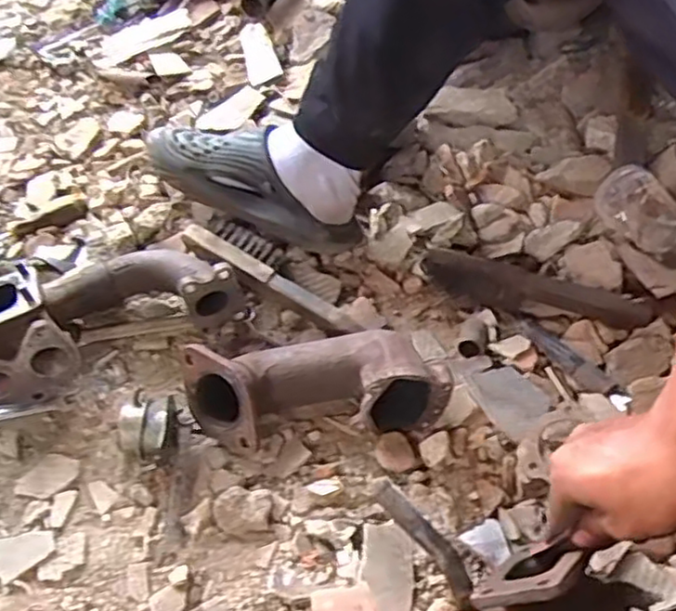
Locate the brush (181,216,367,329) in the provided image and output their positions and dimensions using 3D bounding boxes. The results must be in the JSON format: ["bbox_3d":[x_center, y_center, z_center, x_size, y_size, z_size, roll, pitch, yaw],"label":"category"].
[{"bbox_3d":[-0.065,-0.040,0.733,0.213,0.028,0.048,29,61,20],"label":"brush"}]

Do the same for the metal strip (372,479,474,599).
[{"bbox_3d":[0.059,0.158,0.467,0.018,0.009,0.093,-37,74,-22],"label":"metal strip"}]

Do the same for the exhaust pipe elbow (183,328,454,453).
[{"bbox_3d":[-0.023,0.070,0.641,0.234,0.082,0.096,-9,55,-5],"label":"exhaust pipe elbow"}]

